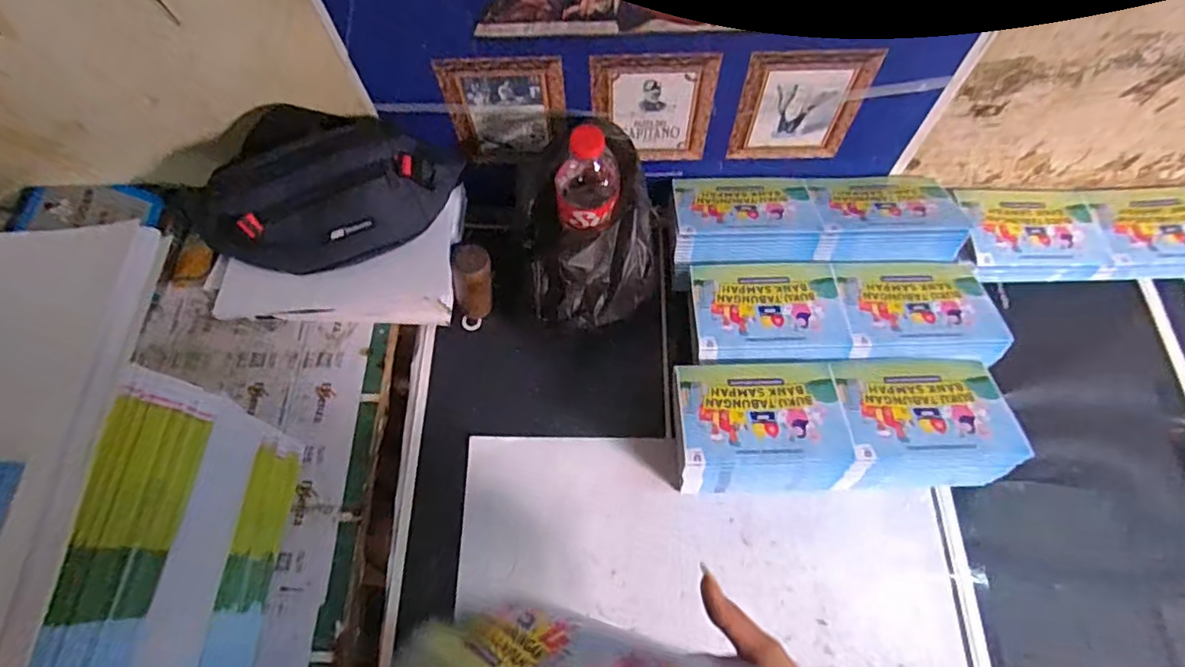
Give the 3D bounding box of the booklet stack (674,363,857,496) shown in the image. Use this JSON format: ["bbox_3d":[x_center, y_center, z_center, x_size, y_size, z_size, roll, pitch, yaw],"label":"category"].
[{"bbox_3d":[0.162,0.093,0.588,0.153,0.085,0.116,-2,66,2],"label":"booklet stack"}]

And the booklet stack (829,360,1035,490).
[{"bbox_3d":[0.315,0.087,0.581,0.151,0.096,0.115,-2,66,2],"label":"booklet stack"}]

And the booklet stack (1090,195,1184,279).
[{"bbox_3d":[0.665,-0.116,0.686,0.159,0.035,0.113,-2,66,2],"label":"booklet stack"}]

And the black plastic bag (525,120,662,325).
[{"bbox_3d":[0.002,-0.105,0.611,0.137,0.190,0.174,10,67,7],"label":"black plastic bag"}]

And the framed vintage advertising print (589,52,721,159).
[{"bbox_3d":[0.062,-0.228,0.608,0.120,0.133,0.011,2,66,4],"label":"framed vintage advertising print"}]

